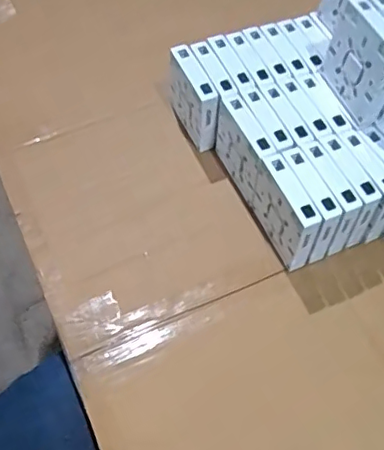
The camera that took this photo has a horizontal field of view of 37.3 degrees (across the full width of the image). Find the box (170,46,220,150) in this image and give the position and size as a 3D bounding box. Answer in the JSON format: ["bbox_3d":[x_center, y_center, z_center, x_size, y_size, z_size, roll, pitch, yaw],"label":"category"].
[{"bbox_3d":[0.001,-0.137,0.645,0.024,0.099,0.085,-23,61,-14],"label":"box"}]

